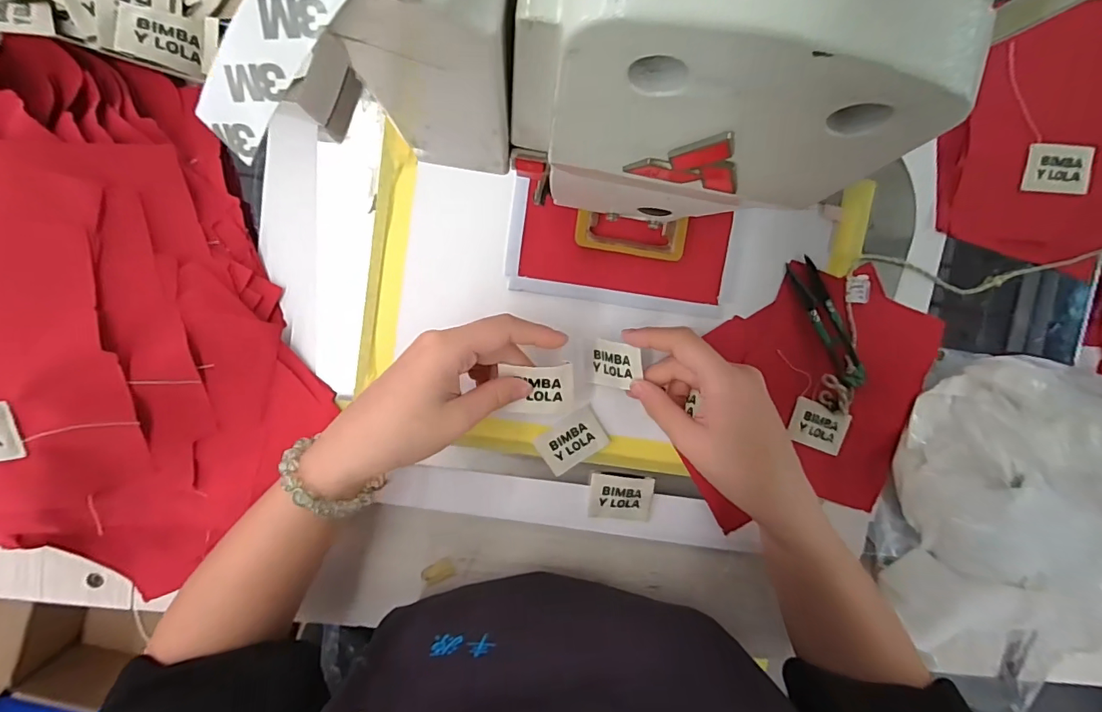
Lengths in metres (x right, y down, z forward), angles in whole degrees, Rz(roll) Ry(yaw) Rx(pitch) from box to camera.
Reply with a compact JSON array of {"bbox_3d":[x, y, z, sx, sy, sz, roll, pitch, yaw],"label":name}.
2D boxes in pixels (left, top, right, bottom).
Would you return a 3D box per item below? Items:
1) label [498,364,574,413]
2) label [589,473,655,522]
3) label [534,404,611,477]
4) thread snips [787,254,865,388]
[{"bbox_3d":[-0.008,0.022,0.308,0.046,0.007,0.033,-2,115,7],"label":"label"},{"bbox_3d":[0.055,0.111,0.368,0.051,0.004,0.036,6,99,-10],"label":"label"},{"bbox_3d":[0.017,0.064,0.358,0.050,0.004,0.035,-34,98,-2],"label":"label"},{"bbox_3d":[0.212,-0.025,0.359,0.021,0.013,0.102,-27,98,-2],"label":"thread snips"}]

